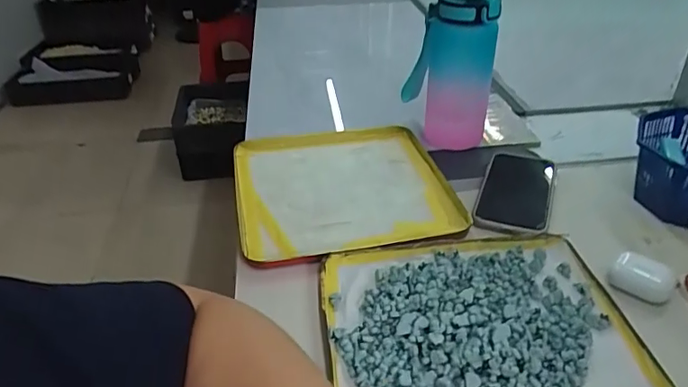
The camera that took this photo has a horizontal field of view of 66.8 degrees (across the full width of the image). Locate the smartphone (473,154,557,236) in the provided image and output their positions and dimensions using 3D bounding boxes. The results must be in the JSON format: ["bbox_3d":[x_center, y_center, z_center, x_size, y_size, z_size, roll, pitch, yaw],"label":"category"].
[{"bbox_3d":[0.198,-0.006,0.597,0.077,0.007,0.161,10,37,21],"label":"smartphone"}]

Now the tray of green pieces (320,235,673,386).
[{"bbox_3d":[0.111,0.104,0.438,0.245,0.016,0.203,-8,34,-4],"label":"tray of green pieces"}]

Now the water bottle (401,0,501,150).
[{"bbox_3d":[0.135,-0.169,0.675,0.106,0.206,0.116,0,37,4],"label":"water bottle"}]

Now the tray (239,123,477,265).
[{"bbox_3d":[-0.004,-0.016,0.623,0.241,0.017,0.257,-10,34,-7],"label":"tray"}]

